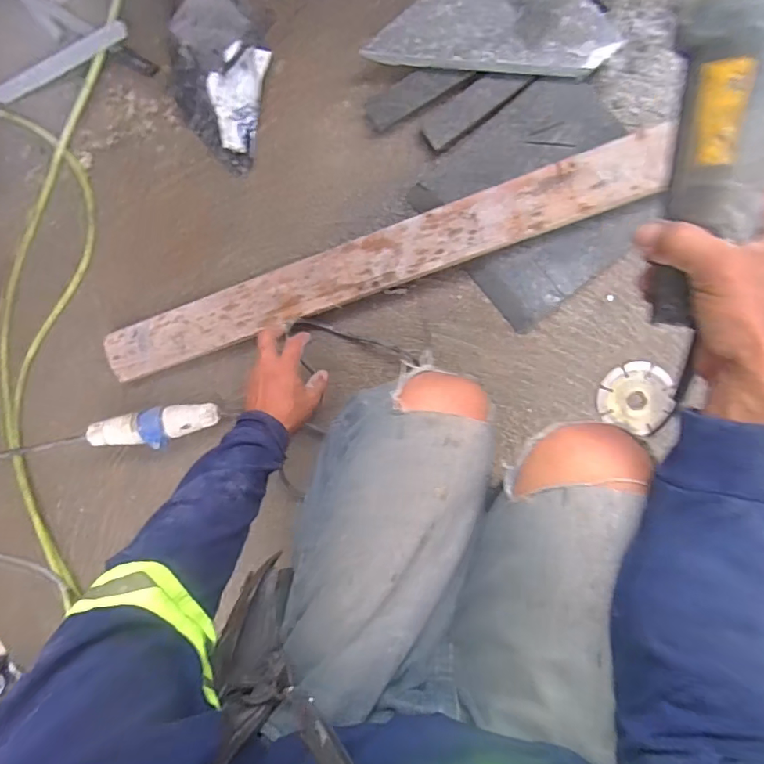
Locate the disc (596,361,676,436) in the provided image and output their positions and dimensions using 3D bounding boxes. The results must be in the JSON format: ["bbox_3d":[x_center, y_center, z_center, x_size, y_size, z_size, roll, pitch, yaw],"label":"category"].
[{"bbox_3d":[0.355,0.019,0.661,0.095,0.007,0.095,0,89,17],"label":"disc"}]

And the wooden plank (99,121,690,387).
[{"bbox_3d":[-0.022,-0.165,0.678,0.833,0.018,0.078,-18,92,9],"label":"wooden plank"}]

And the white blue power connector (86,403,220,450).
[{"bbox_3d":[-0.345,0.071,0.731,0.195,0.055,0.058,-11,90,7],"label":"white blue power connector"}]

